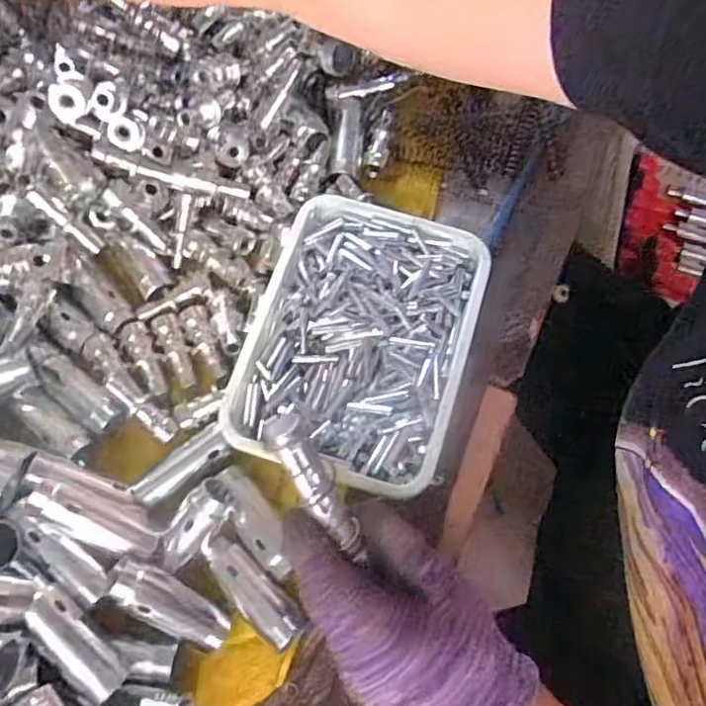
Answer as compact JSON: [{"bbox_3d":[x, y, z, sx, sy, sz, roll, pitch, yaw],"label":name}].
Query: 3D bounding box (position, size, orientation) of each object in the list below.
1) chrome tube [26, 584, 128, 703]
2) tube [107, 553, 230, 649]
[{"bbox_3d":[-0.142,0.147,0.318,0.019,0.017,0.061,-40,89,-14],"label":"chrome tube"},{"bbox_3d":[-0.097,0.136,0.338,0.069,0.018,0.023,40,72,-19],"label":"tube"}]

